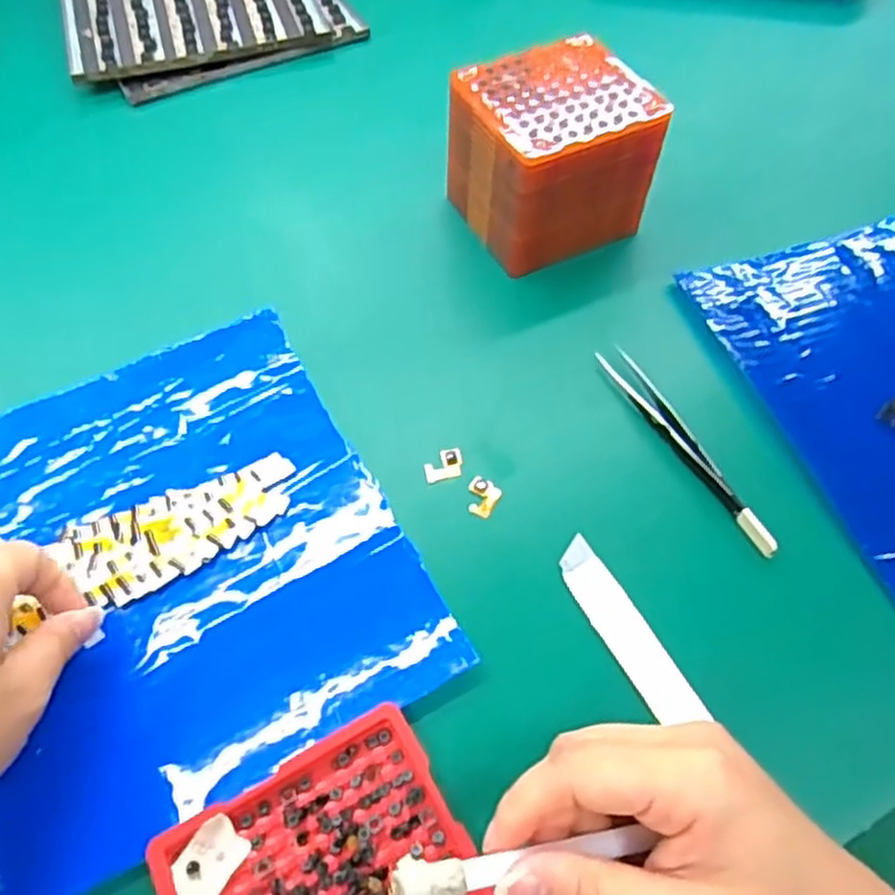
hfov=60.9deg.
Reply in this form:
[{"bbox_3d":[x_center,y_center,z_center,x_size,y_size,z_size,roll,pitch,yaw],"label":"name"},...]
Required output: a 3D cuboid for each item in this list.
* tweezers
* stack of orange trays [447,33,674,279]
[{"bbox_3d":[0.113,-0.003,0.361,0.015,0.009,0.127,-24,60,-13],"label":"tweezers"},{"bbox_3d":[0.057,-0.161,0.425,0.094,0.078,0.087,-25,60,-13],"label":"stack of orange trays"}]

